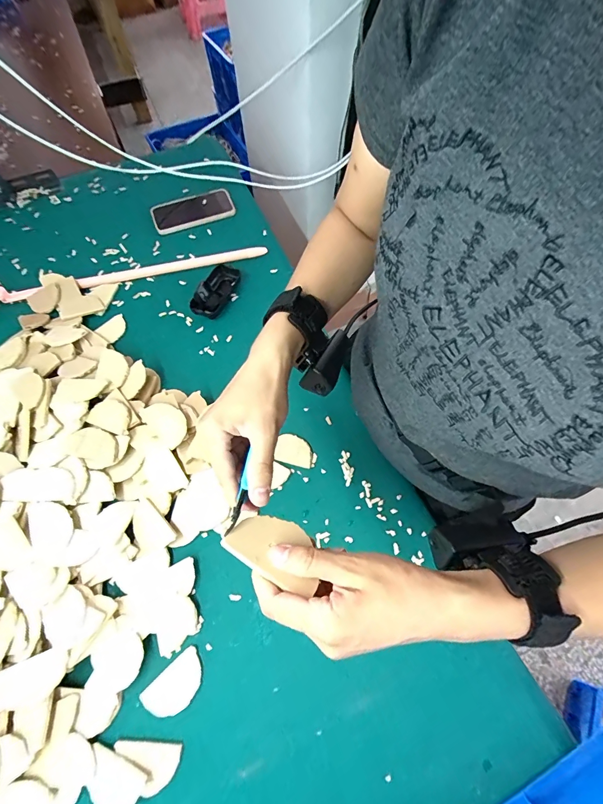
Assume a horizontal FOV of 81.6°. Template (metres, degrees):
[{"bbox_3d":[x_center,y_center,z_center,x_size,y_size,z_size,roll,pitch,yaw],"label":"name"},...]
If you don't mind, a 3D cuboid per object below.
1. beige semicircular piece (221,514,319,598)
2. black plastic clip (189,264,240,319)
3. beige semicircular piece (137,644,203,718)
[{"bbox_3d":[-0.016,0.103,0.246,0.067,0.006,0.043,31,43,14],"label":"beige semicircular piece"},{"bbox_3d":[-0.152,-0.200,0.624,0.048,0.029,0.111,23,70,11],"label":"black plastic clip"},{"bbox_3d":[-0.143,0.325,0.400,0.071,0.004,0.043,-39,75,-18],"label":"beige semicircular piece"}]

